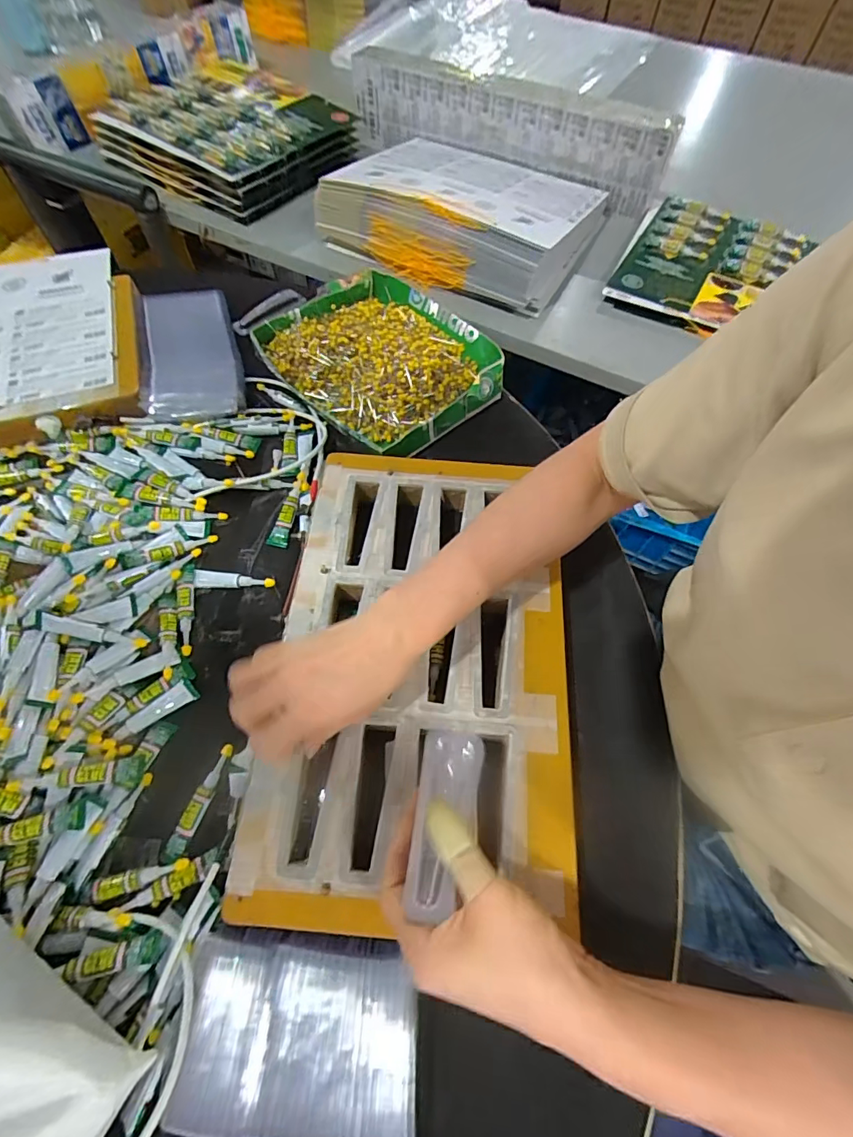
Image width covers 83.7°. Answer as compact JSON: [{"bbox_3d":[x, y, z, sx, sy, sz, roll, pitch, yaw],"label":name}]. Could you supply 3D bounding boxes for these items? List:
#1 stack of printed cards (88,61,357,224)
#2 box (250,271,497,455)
[{"bbox_3d":[-0.310,-0.664,0.728,0.298,0.085,0.276,35,66,16],"label":"stack of printed cards"},{"bbox_3d":[-0.054,-0.249,0.569,0.220,0.037,0.257,-39,69,-20],"label":"box"}]

